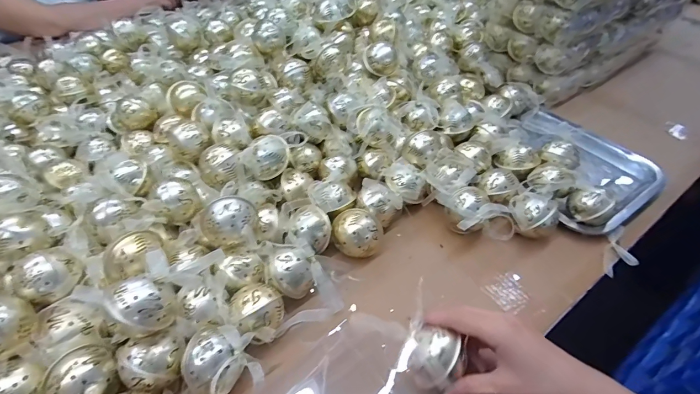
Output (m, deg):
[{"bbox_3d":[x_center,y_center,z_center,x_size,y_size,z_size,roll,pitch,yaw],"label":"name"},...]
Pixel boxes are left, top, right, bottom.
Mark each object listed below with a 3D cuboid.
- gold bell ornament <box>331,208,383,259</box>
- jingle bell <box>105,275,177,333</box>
[{"bbox_3d":[0.009,0.047,0.440,0.057,0.052,0.051,-5,46,-5],"label":"gold bell ornament"},{"bbox_3d":[-0.182,0.096,0.326,0.043,0.047,0.046,0,46,0],"label":"jingle bell"}]

